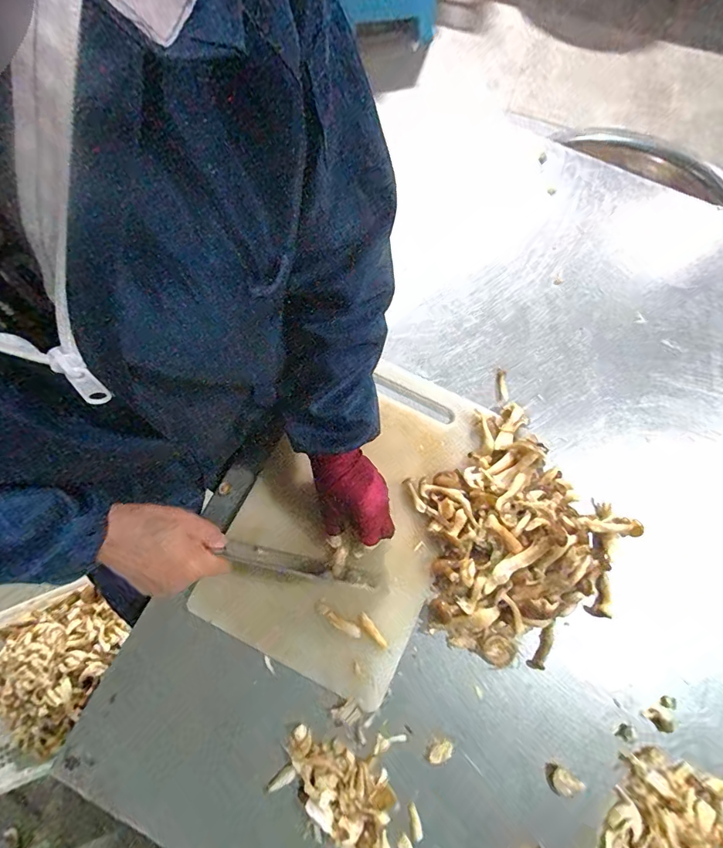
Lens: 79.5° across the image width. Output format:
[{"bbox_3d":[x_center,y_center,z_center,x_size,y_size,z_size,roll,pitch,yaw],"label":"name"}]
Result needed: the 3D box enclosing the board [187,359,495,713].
[{"bbox_3d":[-0.012,0.103,0.539,0.240,0.024,0.384,24,74,6],"label":"board"}]

